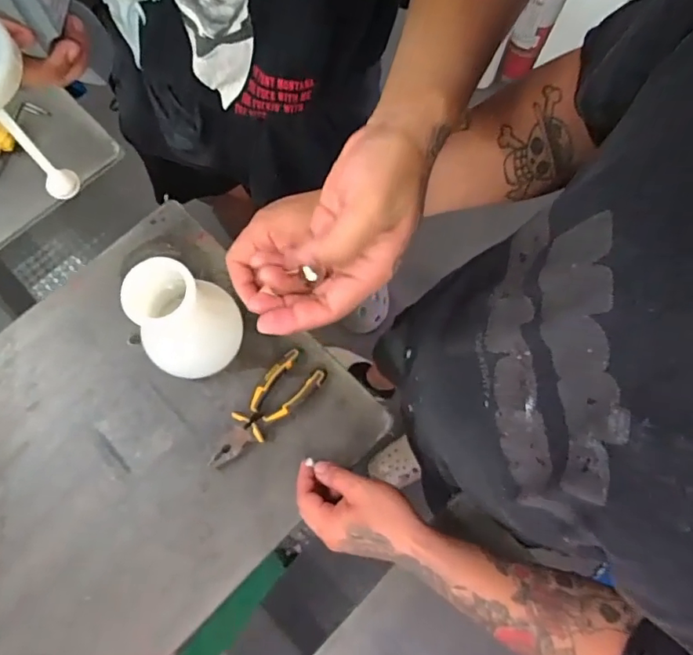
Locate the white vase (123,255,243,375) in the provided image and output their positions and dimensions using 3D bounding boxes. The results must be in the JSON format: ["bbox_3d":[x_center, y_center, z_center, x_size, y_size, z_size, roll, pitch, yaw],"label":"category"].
[{"bbox_3d":[-0.162,-0.008,0.538,0.091,0.159,0.099,0,74,0],"label":"white vase"}]

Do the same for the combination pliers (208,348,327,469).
[{"bbox_3d":[-0.094,0.095,0.581,0.050,0.023,0.154,42,77,10],"label":"combination pliers"}]

